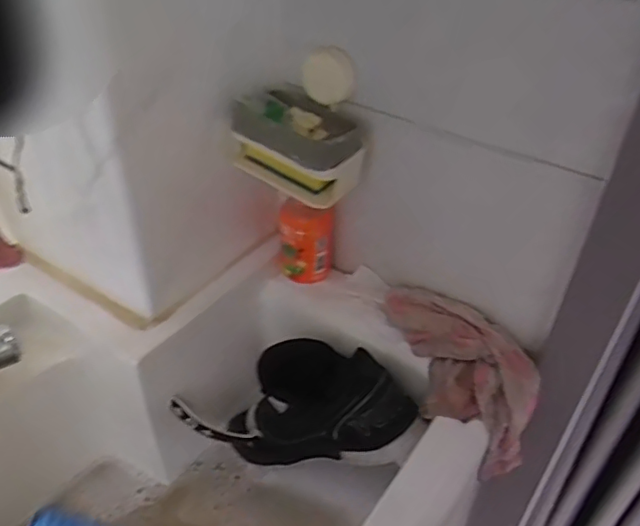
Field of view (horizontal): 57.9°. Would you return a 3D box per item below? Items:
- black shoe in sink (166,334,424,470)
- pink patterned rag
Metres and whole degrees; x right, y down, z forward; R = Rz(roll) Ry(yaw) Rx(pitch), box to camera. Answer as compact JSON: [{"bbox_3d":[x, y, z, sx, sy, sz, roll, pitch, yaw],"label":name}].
[{"bbox_3d":[-0.024,0.165,0.666,0.266,0.140,0.122,-14,20,33],"label":"black shoe in sink"},{"bbox_3d":[0.157,0.112,0.647,0.117,0.070,0.225,-17,54,-22],"label":"pink patterned rag"}]

